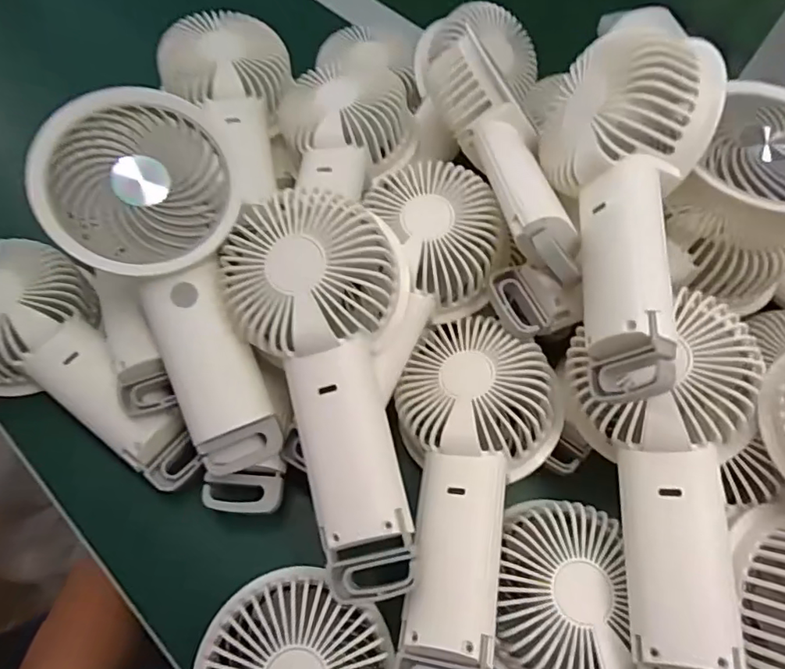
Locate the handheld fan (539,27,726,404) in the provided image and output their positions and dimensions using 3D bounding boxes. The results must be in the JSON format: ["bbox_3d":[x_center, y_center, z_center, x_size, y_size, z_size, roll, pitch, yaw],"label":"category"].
[{"bbox_3d":[0.106,-0.056,0.247,0.064,0.038,0.167,6,77,0],"label":"handheld fan"}]

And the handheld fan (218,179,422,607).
[{"bbox_3d":[-0.024,0.023,0.246,0.081,0.028,0.176,-10,82,-8],"label":"handheld fan"}]

